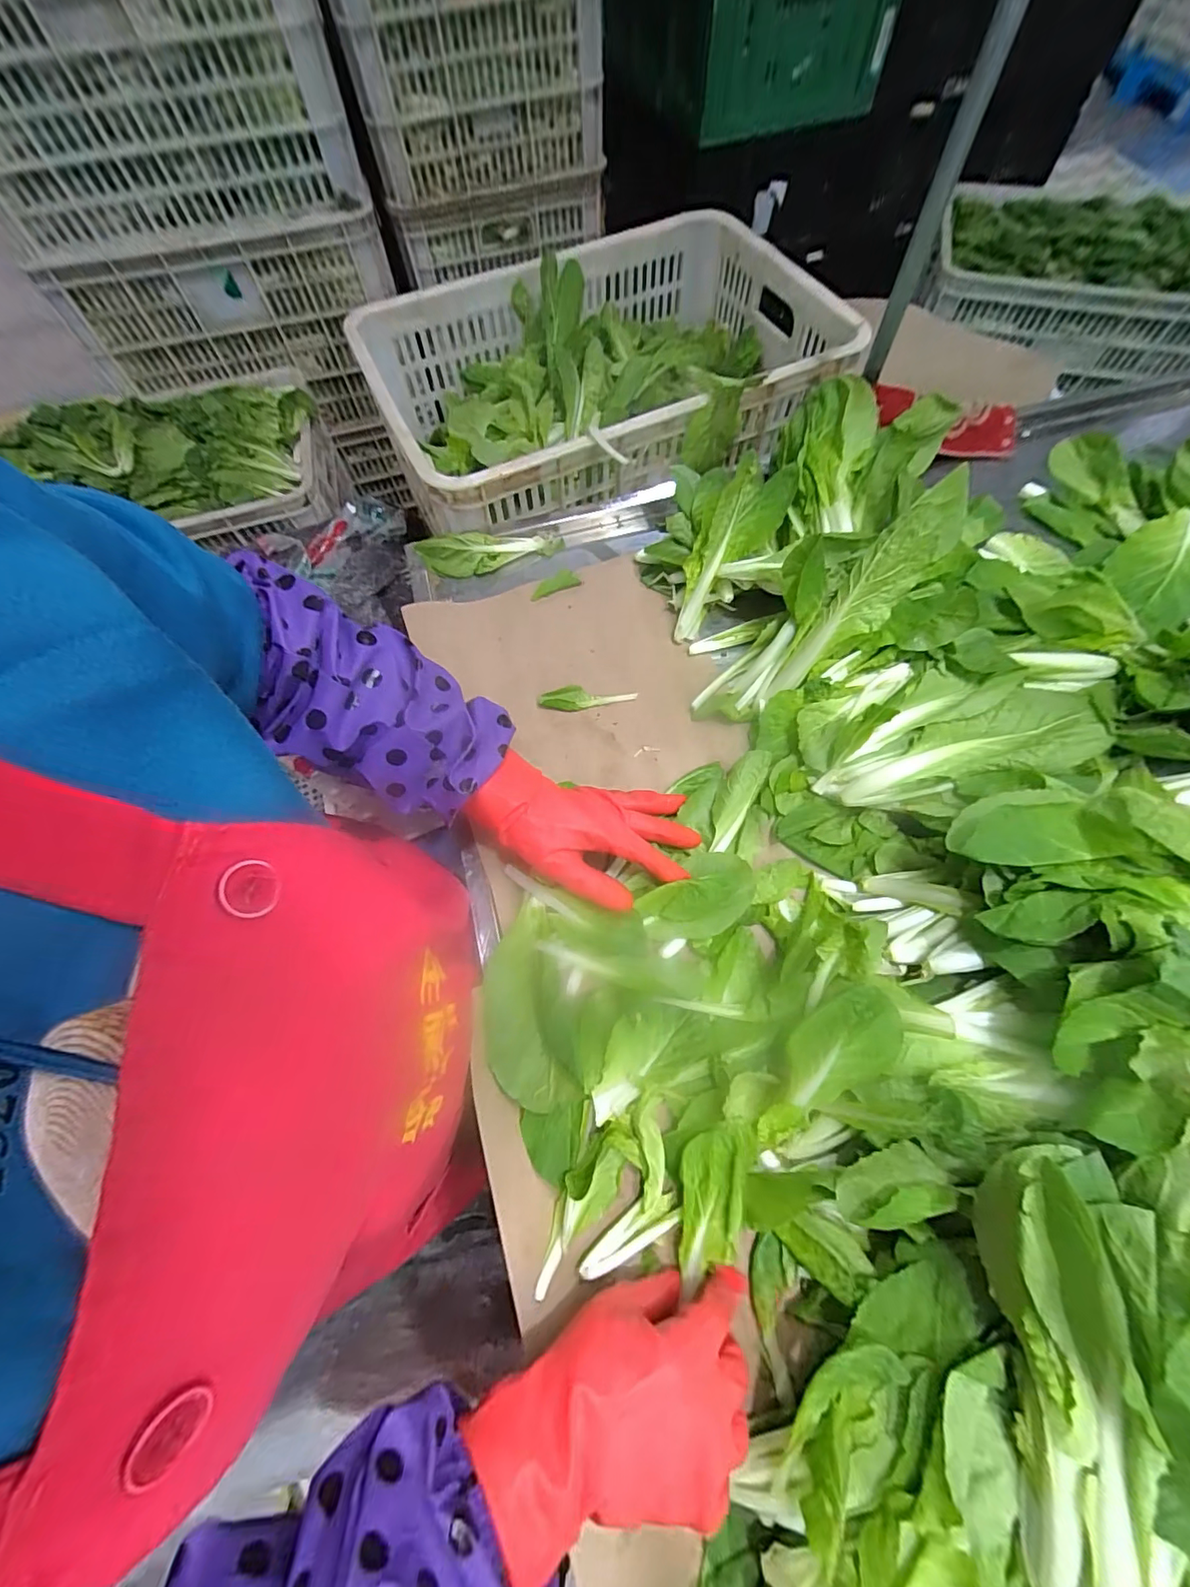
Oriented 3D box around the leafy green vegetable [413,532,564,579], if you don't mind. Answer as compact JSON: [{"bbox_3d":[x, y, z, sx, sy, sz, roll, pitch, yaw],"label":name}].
[{"bbox_3d":[-0.118,-0.278,0.595,0.161,0.033,0.033,-11,66,-2],"label":"leafy green vegetable"}]

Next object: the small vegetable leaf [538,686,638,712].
[{"bbox_3d":[-0.008,-0.099,0.528,0.097,0.010,0.025,-7,66,-1],"label":"small vegetable leaf"}]

